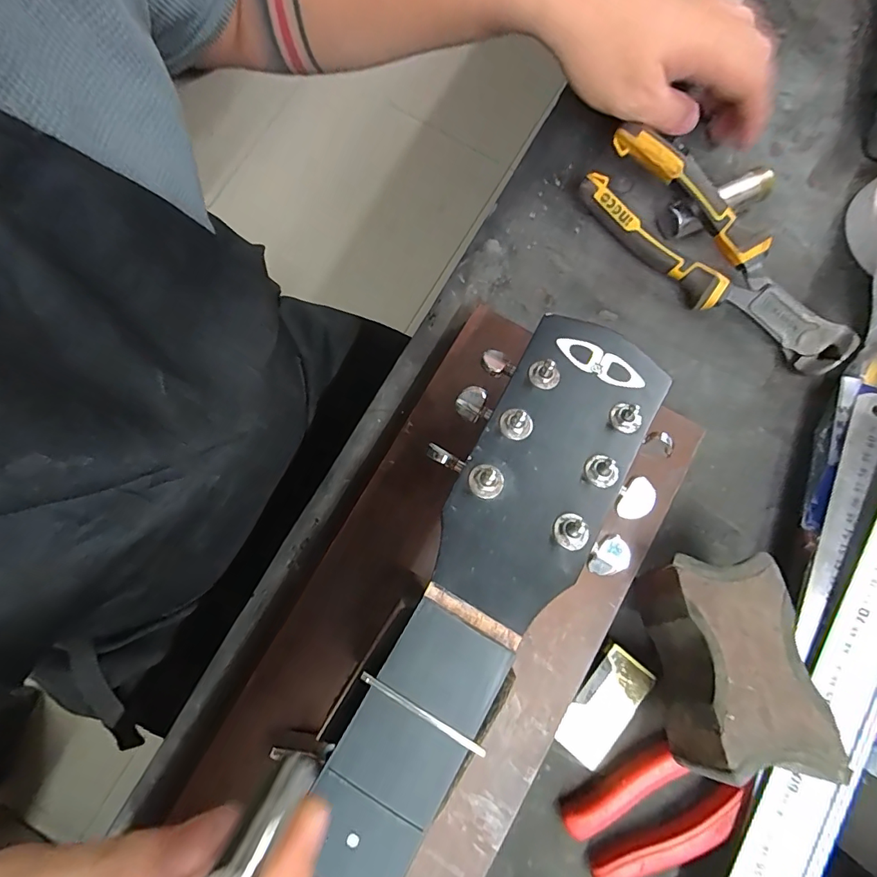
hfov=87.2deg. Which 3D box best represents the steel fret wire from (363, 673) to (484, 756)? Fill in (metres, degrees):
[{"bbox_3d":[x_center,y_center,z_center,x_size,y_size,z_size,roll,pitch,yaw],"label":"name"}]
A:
[{"bbox_3d":[-0.006,0.104,0.173,0.054,0.004,0.004,30,82,4],"label":"steel fret wire"}]

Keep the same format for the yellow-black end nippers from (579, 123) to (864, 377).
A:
[{"bbox_3d":[0.189,-0.123,0.317,0.047,0.052,0.206,-43,82,-6],"label":"yellow-black end nippers"}]

